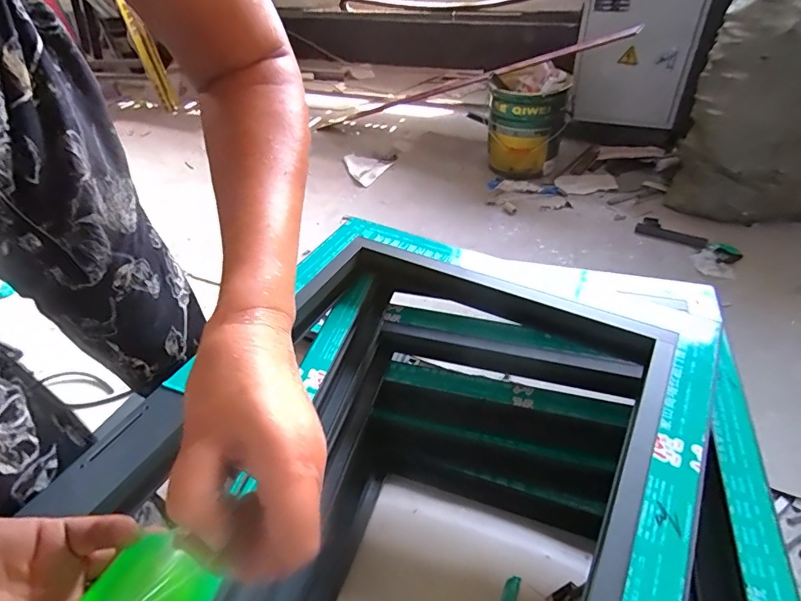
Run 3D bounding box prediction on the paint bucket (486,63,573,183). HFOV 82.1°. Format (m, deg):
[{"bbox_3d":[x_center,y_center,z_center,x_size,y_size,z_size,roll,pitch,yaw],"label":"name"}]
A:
[{"bbox_3d":[0.472,-0.666,1.737,0.266,0.354,0.267,-4,43,3],"label":"paint bucket"}]

